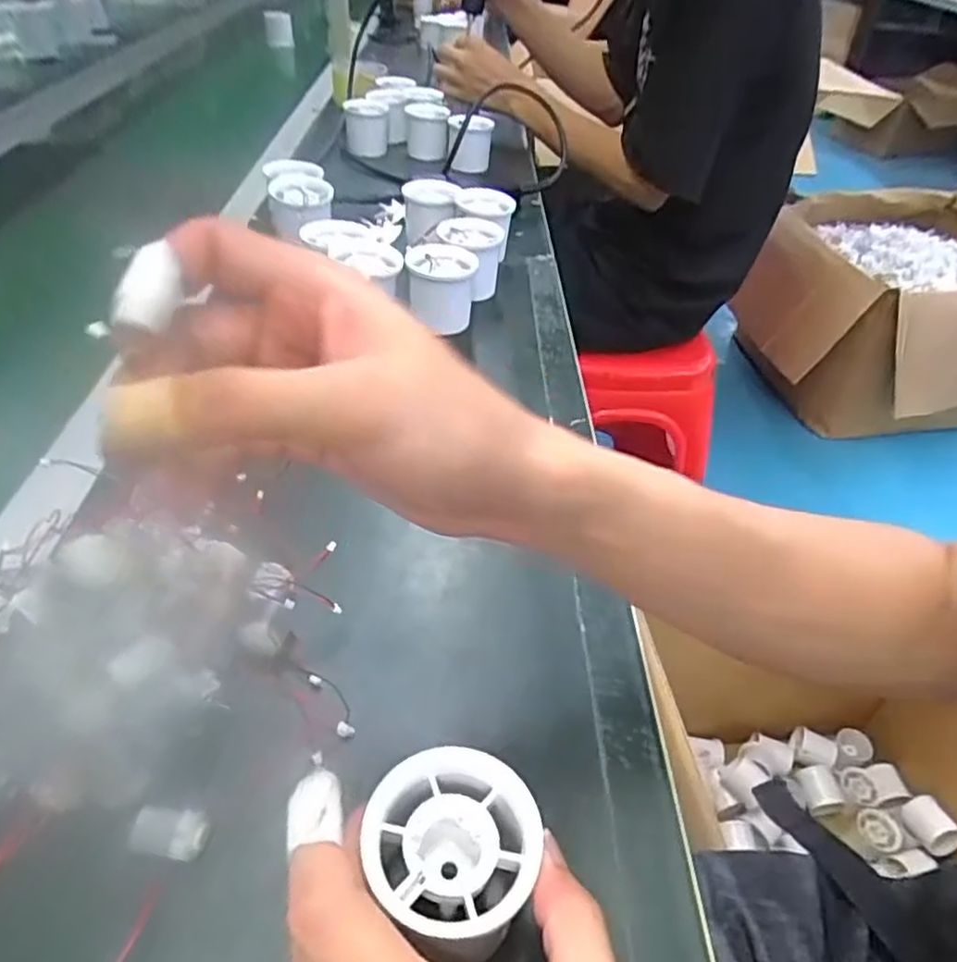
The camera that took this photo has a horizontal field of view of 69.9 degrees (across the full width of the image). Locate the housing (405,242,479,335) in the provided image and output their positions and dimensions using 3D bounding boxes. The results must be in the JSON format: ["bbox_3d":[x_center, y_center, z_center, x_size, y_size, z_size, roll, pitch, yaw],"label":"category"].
[{"bbox_3d":[-0.030,-0.157,0.554,0.053,0.051,0.051,-5,42,-11],"label":"housing"}]

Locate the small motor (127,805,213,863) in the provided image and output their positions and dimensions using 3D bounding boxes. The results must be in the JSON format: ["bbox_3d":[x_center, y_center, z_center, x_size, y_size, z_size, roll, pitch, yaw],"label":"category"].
[{"bbox_3d":[-0.111,0.127,0.248,0.024,0.010,0.016,6,41,2],"label":"small motor"}]

